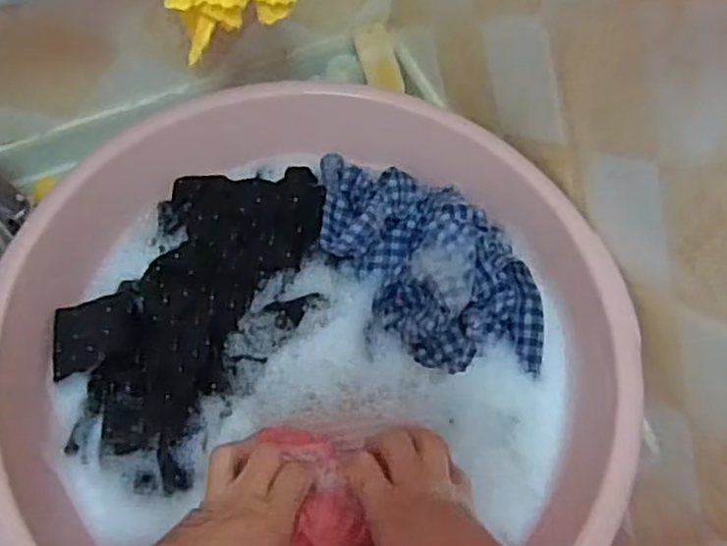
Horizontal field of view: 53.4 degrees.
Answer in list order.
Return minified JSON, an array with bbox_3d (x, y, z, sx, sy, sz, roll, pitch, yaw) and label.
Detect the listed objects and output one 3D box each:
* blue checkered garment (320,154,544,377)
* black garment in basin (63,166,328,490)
[{"bbox_3d":[0.053,-0.022,0.590,0.124,0.082,0.239,-38,71,-18],"label":"blue checkered garment"},{"bbox_3d":[-0.136,0.020,0.580,0.148,0.060,0.271,26,66,10],"label":"black garment in basin"}]

